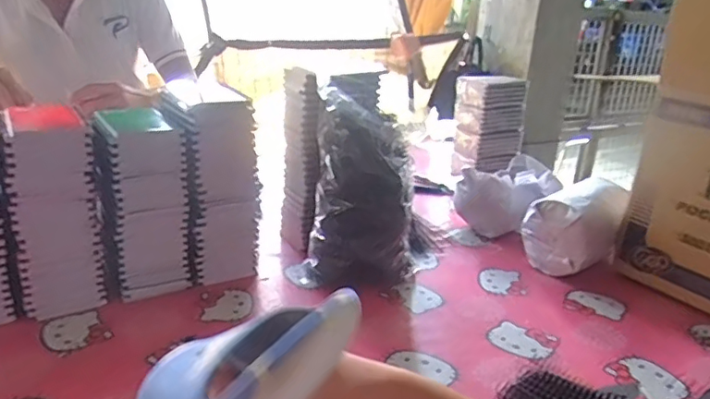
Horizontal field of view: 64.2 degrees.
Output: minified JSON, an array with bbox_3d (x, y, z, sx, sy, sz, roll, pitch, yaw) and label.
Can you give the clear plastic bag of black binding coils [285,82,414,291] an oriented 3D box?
[{"bbox_3d":[0.012,-0.004,0.789,0.181,0.269,0.080,3,20,0],"label":"clear plastic bag of black binding coils"}]

